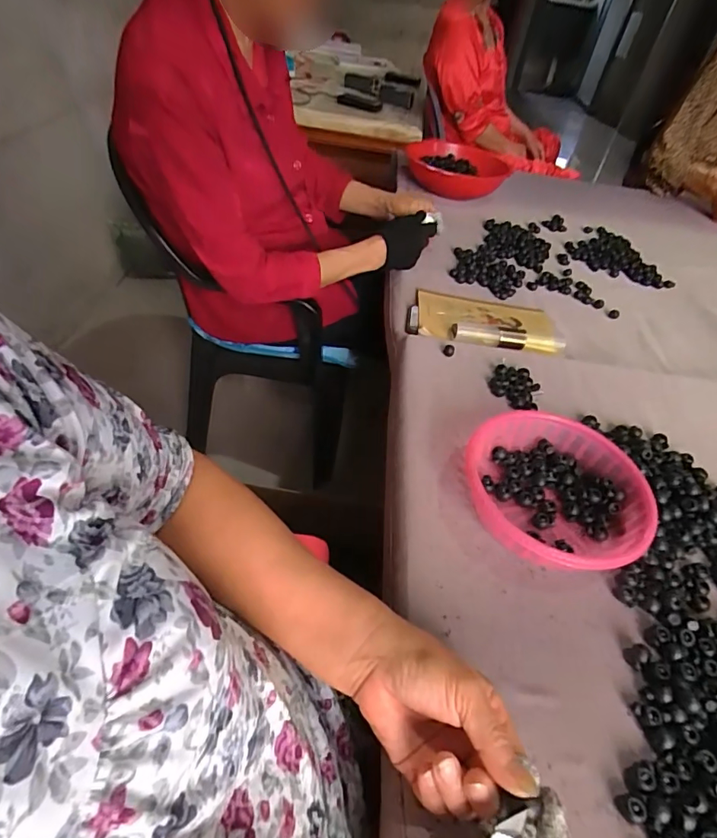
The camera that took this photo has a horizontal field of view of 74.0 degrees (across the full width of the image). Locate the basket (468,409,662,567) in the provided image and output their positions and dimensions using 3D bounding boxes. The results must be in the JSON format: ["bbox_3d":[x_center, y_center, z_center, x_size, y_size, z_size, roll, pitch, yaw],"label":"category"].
[{"bbox_3d":[0.184,0.068,0.452,0.167,0.049,0.171,27,48,16],"label":"basket"}]

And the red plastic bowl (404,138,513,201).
[{"bbox_3d":[0.217,-0.572,1.085,0.223,0.071,0.206,5,46,-5],"label":"red plastic bowl"}]

